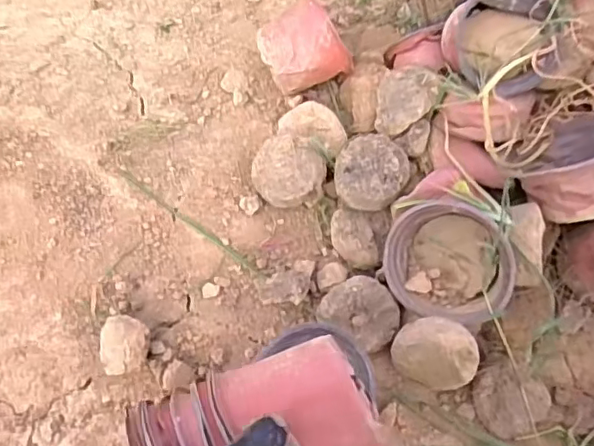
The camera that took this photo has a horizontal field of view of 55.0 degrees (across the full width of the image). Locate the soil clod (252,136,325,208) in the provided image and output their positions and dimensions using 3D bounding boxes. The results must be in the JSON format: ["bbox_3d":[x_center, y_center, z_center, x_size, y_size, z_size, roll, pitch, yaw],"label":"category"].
[{"bbox_3d":[-0.010,-0.047,0.565,0.069,0.058,0.054,10,68,1],"label":"soil clod"}]

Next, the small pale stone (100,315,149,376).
[{"bbox_3d":[-0.152,0.109,0.504,0.040,0.033,0.049,7,68,0],"label":"small pale stone"}]

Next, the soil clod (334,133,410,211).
[{"bbox_3d":[0.072,-0.048,0.551,0.066,0.030,0.072,1,68,-2],"label":"soil clod"}]

